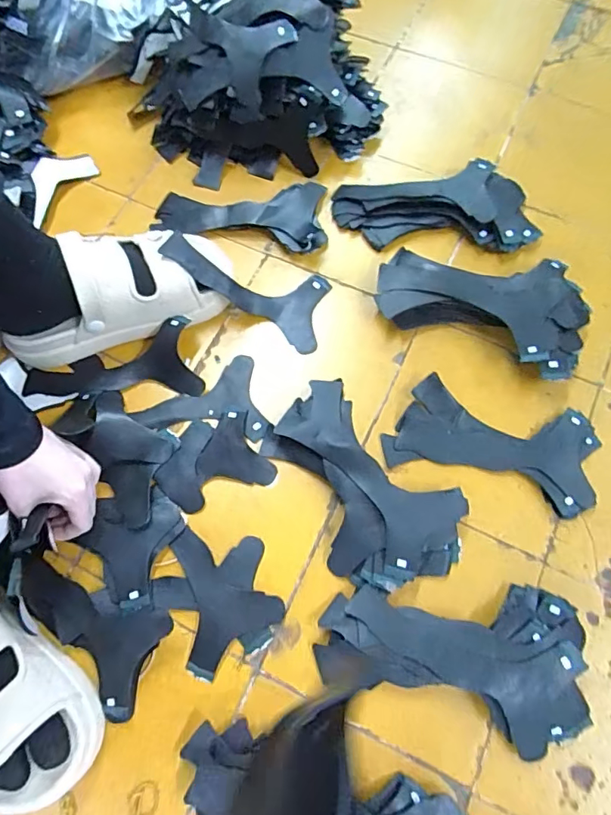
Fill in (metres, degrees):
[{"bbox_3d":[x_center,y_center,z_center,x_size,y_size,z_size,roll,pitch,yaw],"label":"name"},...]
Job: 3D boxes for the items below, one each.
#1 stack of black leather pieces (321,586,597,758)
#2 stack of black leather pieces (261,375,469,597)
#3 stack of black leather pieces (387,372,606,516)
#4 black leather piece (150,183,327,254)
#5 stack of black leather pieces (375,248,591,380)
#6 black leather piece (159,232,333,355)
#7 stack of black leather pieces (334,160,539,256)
[{"bbox_3d":[0.125,0.218,0.428,0.219,0.028,0.122,5,71,3],"label":"stack of black leather pieces"},{"bbox_3d":[0.050,0.081,0.480,0.125,0.028,0.214,-42,75,-12],"label":"stack of black leather pieces"},{"bbox_3d":[0.193,0.034,0.502,0.201,0.014,0.104,17,72,7],"label":"stack of black leather pieces"},{"bbox_3d":[-0.077,-0.250,0.614,0.213,0.025,0.096,10,71,5],"label":"black leather piece"},{"bbox_3d":[0.197,-0.124,0.546,0.224,0.043,0.133,25,73,10],"label":"stack of black leather pieces"},{"bbox_3d":[-0.068,-0.134,0.552,0.186,0.026,0.091,22,71,-18],"label":"black leather piece"},{"bbox_3d":[0.156,-0.246,0.597,0.243,0.034,0.112,3,71,3],"label":"stack of black leather pieces"}]

